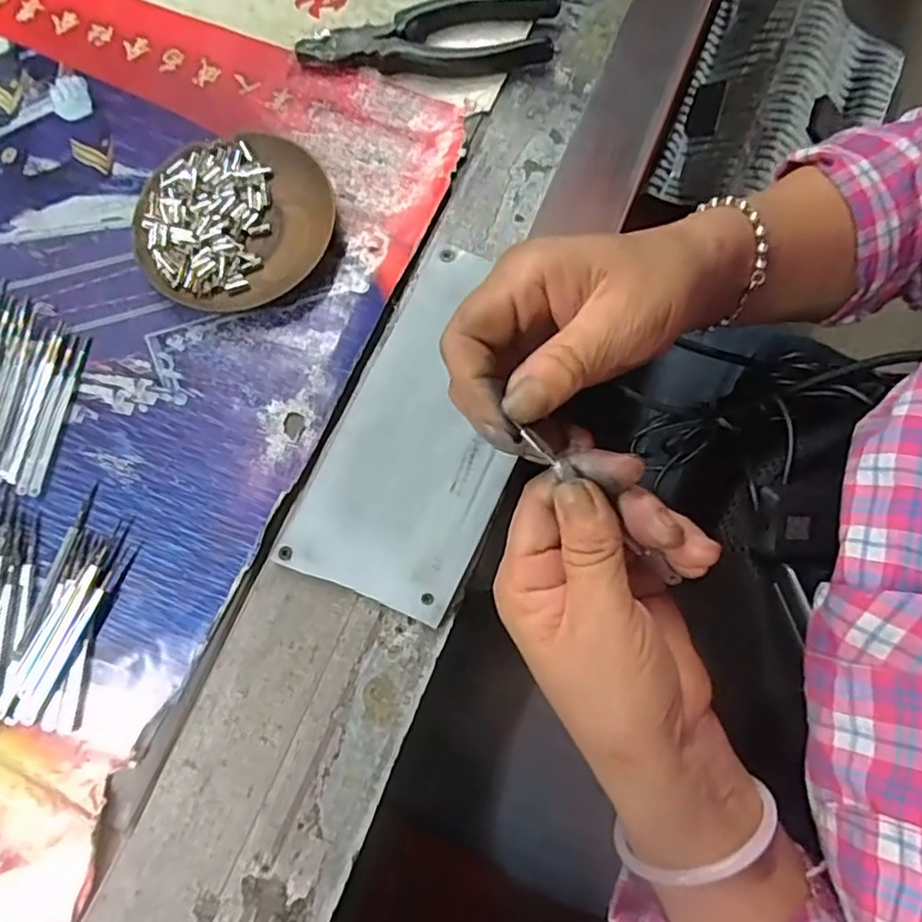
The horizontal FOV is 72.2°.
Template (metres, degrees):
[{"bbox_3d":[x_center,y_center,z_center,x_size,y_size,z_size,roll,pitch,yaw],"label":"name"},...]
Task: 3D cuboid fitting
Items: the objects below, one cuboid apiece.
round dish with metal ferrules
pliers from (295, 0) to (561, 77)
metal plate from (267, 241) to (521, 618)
[{"bbox_3d":[-0.135,-0.141,0.376,0.110,0.016,0.109,0,76,0],"label":"round dish with metal ferrules"},{"bbox_3d":[-0.021,-0.274,0.407,0.161,0.017,0.052,0,76,0],"label":"pliers"},{"bbox_3d":[-0.015,-0.021,0.344,0.094,0.006,0.195,23,76,7],"label":"metal plate"}]

